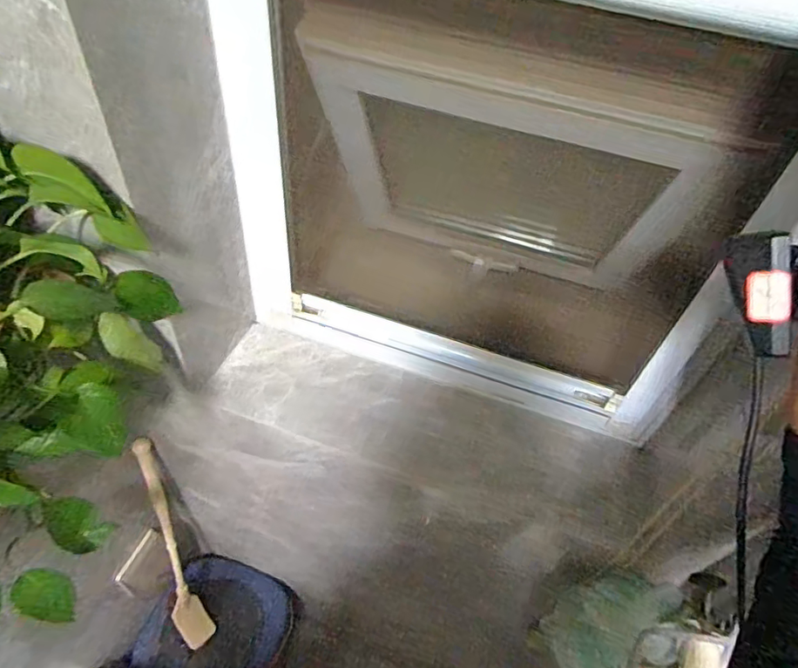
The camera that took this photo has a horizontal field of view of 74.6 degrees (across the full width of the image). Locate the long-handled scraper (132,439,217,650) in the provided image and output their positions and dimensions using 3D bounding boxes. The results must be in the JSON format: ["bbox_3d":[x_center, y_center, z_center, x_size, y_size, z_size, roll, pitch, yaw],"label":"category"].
[{"bbox_3d":[-0.412,0.386,0.957,0.067,0.497,0.059,-9,26,-15],"label":"long-handled scraper"}]

